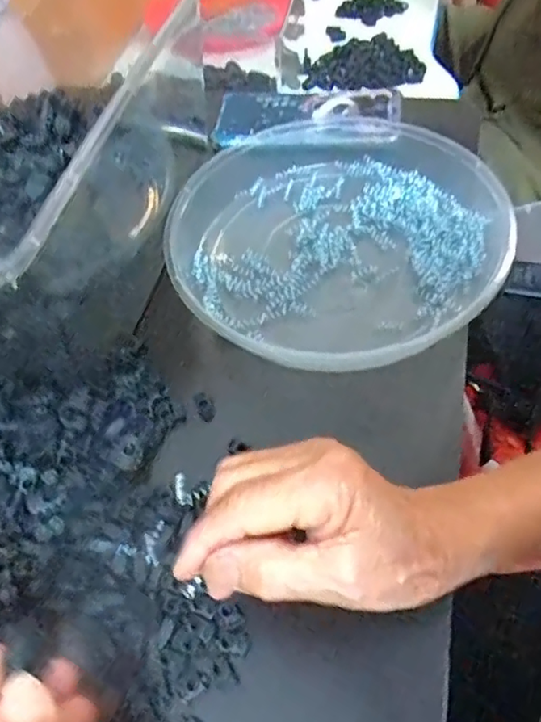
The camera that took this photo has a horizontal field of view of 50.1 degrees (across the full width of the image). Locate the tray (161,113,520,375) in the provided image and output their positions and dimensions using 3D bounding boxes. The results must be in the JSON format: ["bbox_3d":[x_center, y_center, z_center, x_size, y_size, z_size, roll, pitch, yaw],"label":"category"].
[{"bbox_3d":[0.045,-0.102,0.424,0.226,0.047,0.246,-2,56,3],"label":"tray"}]

